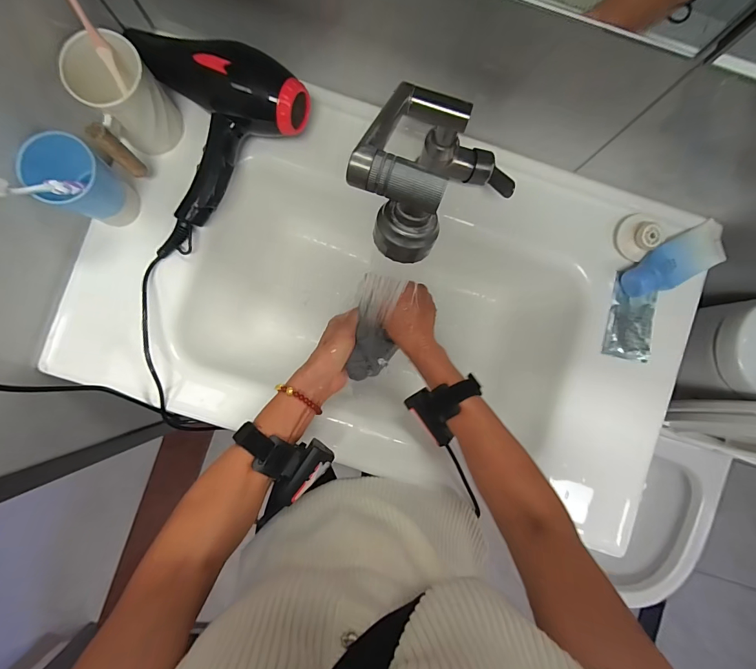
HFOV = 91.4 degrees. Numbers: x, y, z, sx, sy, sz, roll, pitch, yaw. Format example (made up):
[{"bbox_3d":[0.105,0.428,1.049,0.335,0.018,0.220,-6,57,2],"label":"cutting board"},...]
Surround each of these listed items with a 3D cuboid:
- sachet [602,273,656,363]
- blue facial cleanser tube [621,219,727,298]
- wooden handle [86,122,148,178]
[{"bbox_3d":[0.335,-0.021,0.487,0.058,0.010,0.107,11,87,-2],"label":"sachet"},{"bbox_3d":[0.389,-0.094,0.479,0.145,0.036,0.061,-28,89,-3],"label":"blue facial cleanser tube"},{"bbox_3d":[-0.280,-0.198,0.400,0.019,0.073,0.018,-42,90,-3],"label":"wooden handle"}]

